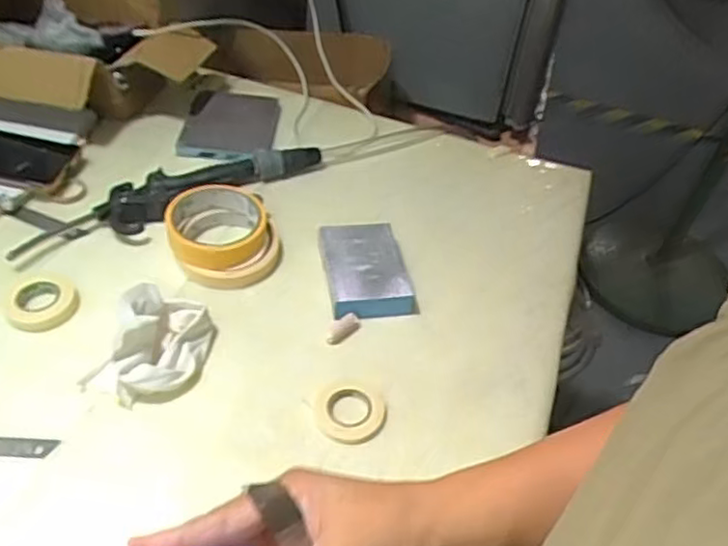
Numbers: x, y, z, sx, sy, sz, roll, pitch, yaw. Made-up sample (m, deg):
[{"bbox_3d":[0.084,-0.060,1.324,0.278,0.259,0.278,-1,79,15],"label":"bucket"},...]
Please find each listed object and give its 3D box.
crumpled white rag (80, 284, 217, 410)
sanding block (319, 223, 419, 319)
[{"bbox_3d":[-0.166,0.049,0.527,0.078,0.055,0.099,14,45,6],"label":"crumpled white rag"},{"bbox_3d":[0.000,-0.002,0.621,0.075,0.031,0.098,-5,46,-12],"label":"sanding block"}]

